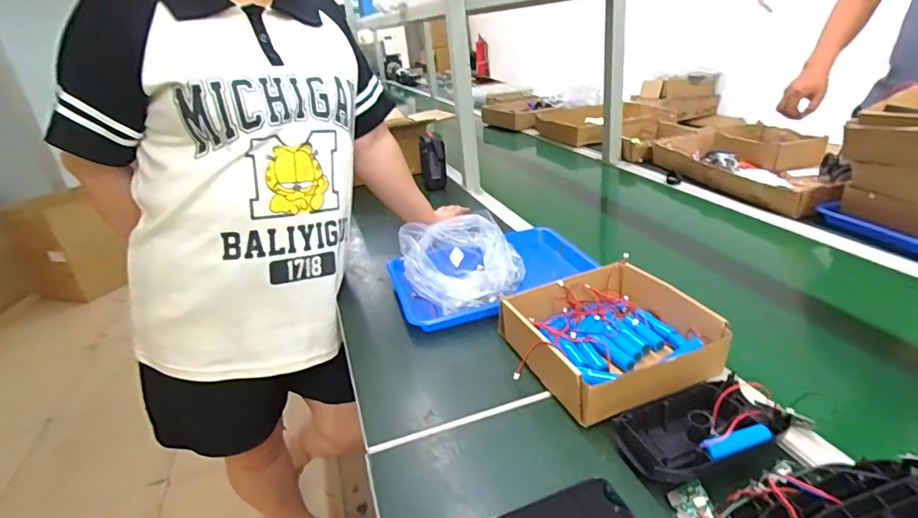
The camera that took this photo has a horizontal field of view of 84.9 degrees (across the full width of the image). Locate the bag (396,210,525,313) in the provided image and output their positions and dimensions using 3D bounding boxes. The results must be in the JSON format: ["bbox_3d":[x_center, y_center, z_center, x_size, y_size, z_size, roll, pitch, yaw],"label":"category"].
[{"bbox_3d":[0.005,0.003,0.848,0.193,0.100,0.190,-4,25,5],"label":"bag"}]

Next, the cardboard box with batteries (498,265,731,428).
[{"bbox_3d":[0.191,0.101,0.654,0.226,0.073,0.227,-13,26,-14],"label":"cardboard box with batteries"}]

